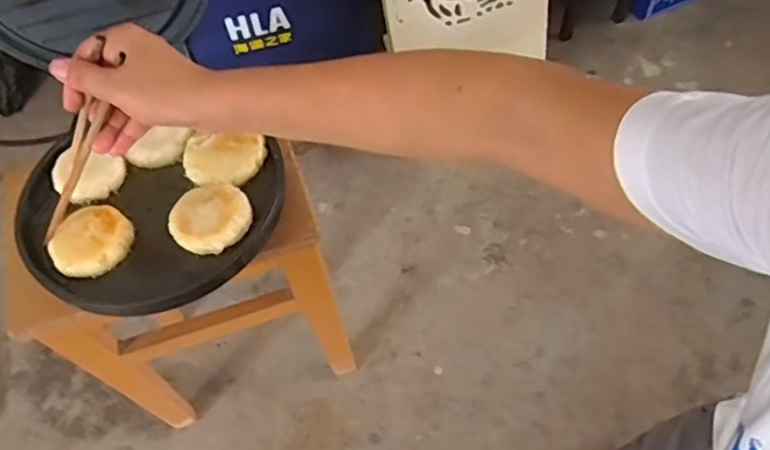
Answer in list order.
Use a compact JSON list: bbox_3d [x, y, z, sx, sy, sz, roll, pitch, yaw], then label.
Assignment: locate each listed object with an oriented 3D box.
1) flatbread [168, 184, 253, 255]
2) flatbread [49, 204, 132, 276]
[{"bbox_3d":[-0.158,-0.007,0.550,0.071,0.015,0.065,-2,58,3],"label":"flatbread"},{"bbox_3d":[-0.267,0.015,0.547,0.063,0.017,0.069,-2,58,3],"label":"flatbread"}]

